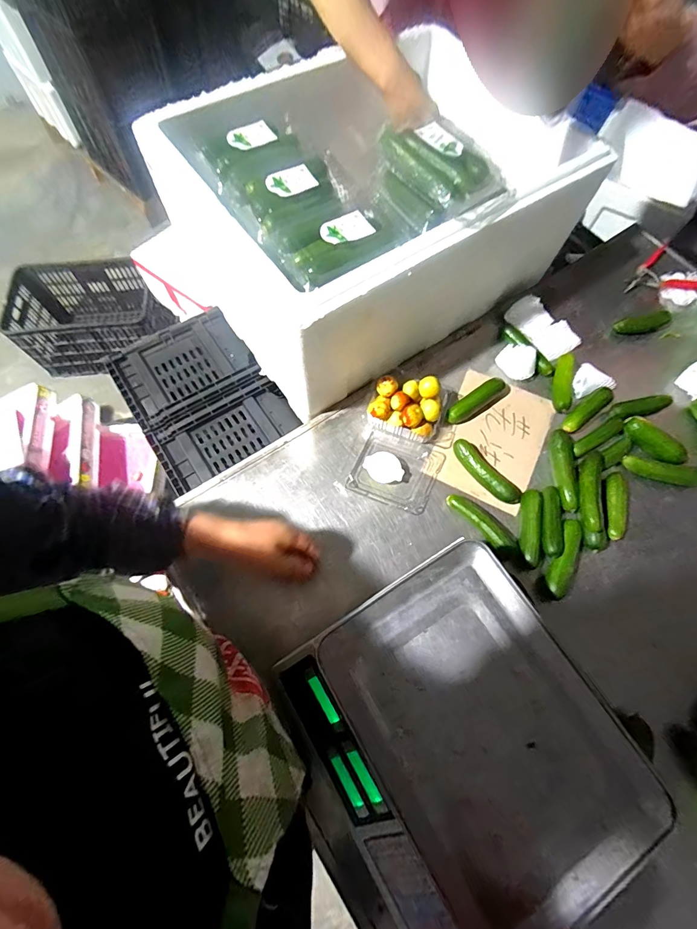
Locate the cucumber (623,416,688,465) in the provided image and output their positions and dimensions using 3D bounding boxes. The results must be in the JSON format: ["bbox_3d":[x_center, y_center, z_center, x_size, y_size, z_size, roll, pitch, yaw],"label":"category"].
[{"bbox_3d":[0.513,-0.037,0.650,0.039,0.036,0.101,-37,73,-16],"label":"cucumber"}]

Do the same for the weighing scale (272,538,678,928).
[{"bbox_3d":[0.115,0.310,0.451,0.305,0.118,0.330,-30,71,-13],"label":"weighing scale"}]

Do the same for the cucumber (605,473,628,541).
[{"bbox_3d":[0.425,0.066,0.615,0.027,0.022,0.108,15,67,5],"label":"cucumber"}]

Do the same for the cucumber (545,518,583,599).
[{"bbox_3d":[0.325,0.140,0.584,0.030,0.029,0.120,29,69,10],"label":"cucumber"}]

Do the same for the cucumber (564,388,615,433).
[{"bbox_3d":[0.413,-0.093,0.670,0.114,0.031,0.032,-36,73,-15],"label":"cucumber"}]

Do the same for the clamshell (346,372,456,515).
[{"bbox_3d":[0.093,-0.047,0.631,0.150,0.061,0.220,22,68,7],"label":"clamshell"}]

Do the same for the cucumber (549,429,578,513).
[{"bbox_3d":[0.352,0.009,0.626,0.035,0.034,0.133,3,67,0],"label":"cucumber"}]

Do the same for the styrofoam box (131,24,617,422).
[{"bbox_3d":[0.063,-0.445,0.684,0.590,0.283,0.437,-32,72,-14],"label":"styrofoam box"}]

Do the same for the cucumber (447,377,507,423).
[{"bbox_3d":[0.223,-0.110,0.679,0.120,0.033,0.032,-37,73,-16],"label":"cucumber"}]

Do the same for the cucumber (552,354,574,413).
[{"bbox_3d":[0.388,-0.148,0.700,0.027,0.027,0.120,15,67,4],"label":"cucumber"}]

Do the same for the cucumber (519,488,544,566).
[{"bbox_3d":[0.277,0.095,0.585,0.031,0.029,0.113,9,67,2],"label":"cucumber"}]

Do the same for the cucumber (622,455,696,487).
[{"bbox_3d":[0.520,0.012,0.637,0.120,0.034,0.028,14,67,4],"label":"cucumber"}]

